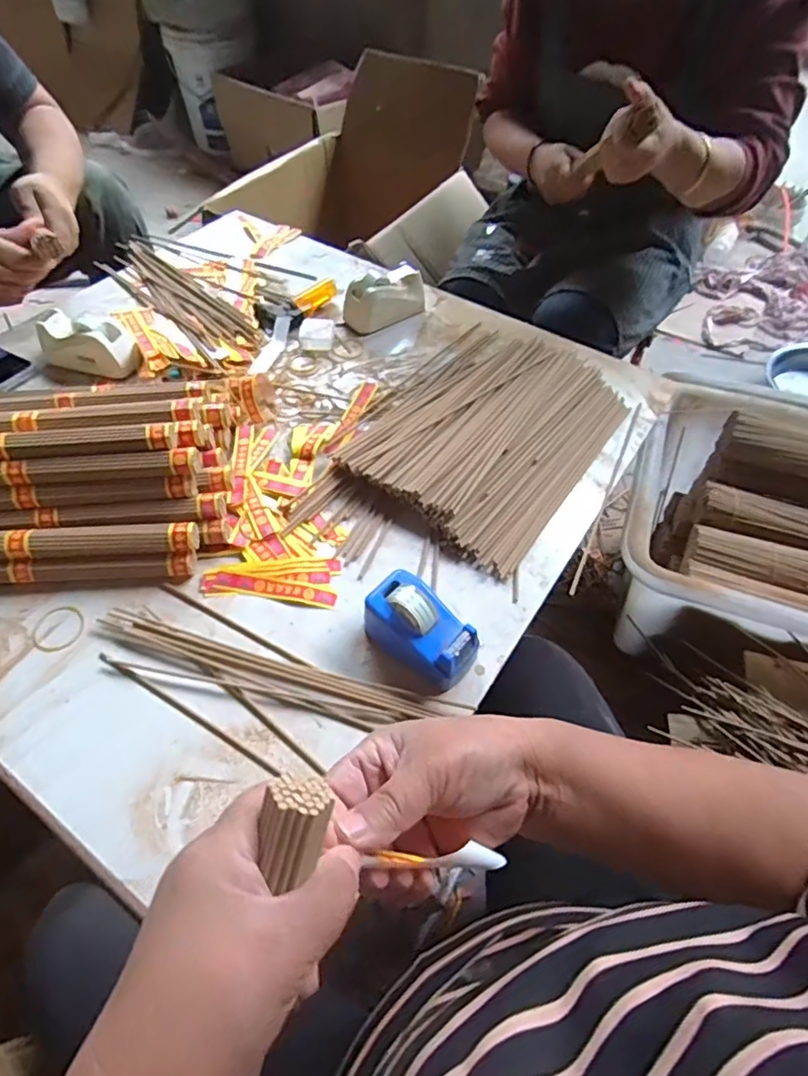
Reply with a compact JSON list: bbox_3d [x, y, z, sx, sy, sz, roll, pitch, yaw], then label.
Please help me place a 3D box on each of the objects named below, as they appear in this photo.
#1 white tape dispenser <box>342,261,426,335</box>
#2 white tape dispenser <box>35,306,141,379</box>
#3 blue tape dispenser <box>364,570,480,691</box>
[{"bbox_3d":[-0.027,-0.339,0.805,0.119,0.065,0.054,-32,61,-22],"label":"white tape dispenser"},{"bbox_3d":[-0.398,-0.245,0.724,0.125,0.057,0.059,10,54,5],"label":"white tape dispenser"},{"bbox_3d":[0.015,0.081,0.501,0.058,0.060,0.101,-37,63,-25],"label":"blue tape dispenser"}]

